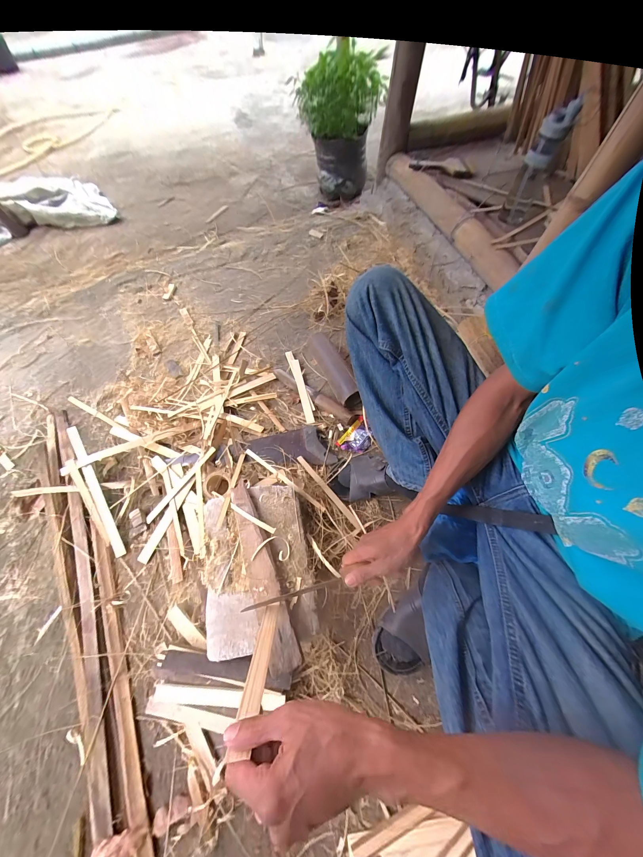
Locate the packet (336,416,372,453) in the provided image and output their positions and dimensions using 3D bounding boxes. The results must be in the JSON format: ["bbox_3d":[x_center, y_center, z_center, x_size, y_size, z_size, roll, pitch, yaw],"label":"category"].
[{"bbox_3d":[0.100,0.024,0.735,0.070,0.010,0.105,38,69,18],"label":"packet"}]

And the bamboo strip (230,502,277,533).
[{"bbox_3d":[-0.138,0.178,0.543,0.108,0.009,0.011,25,66,13],"label":"bamboo strip"}]

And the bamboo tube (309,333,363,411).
[{"bbox_3d":[0.034,-0.184,0.797,0.059,0.066,0.287,-22,65,-10],"label":"bamboo tube"}]

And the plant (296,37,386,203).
[{"bbox_3d":[0.082,-1.198,1.116,0.292,0.443,0.378,8,63,5],"label":"plant"}]

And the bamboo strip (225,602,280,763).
[{"bbox_3d":[-0.078,0.294,0.353,0.021,0.214,0.011,-5,89,-2],"label":"bamboo strip"}]

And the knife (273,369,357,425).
[{"bbox_3d":[-0.028,-0.103,0.778,0.285,0.033,0.041,34,68,16],"label":"knife"}]

